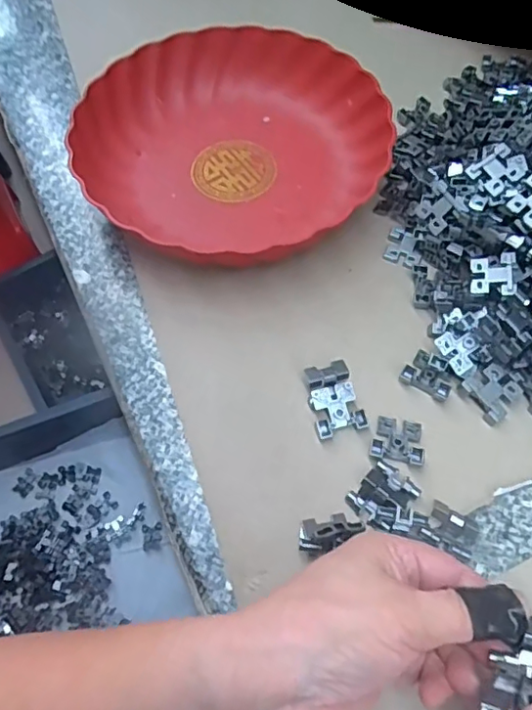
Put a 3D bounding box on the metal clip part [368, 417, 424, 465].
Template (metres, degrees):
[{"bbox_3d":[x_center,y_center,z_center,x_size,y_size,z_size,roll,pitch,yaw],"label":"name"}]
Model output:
[{"bbox_3d":[0.083,0.053,0.354,0.032,0.006,0.029,8,62,8],"label":"metal clip part"}]

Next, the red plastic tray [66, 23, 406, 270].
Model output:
[{"bbox_3d":[-0.027,-0.173,0.457,0.230,0.049,0.229,39,70,22],"label":"red plastic tray"}]

